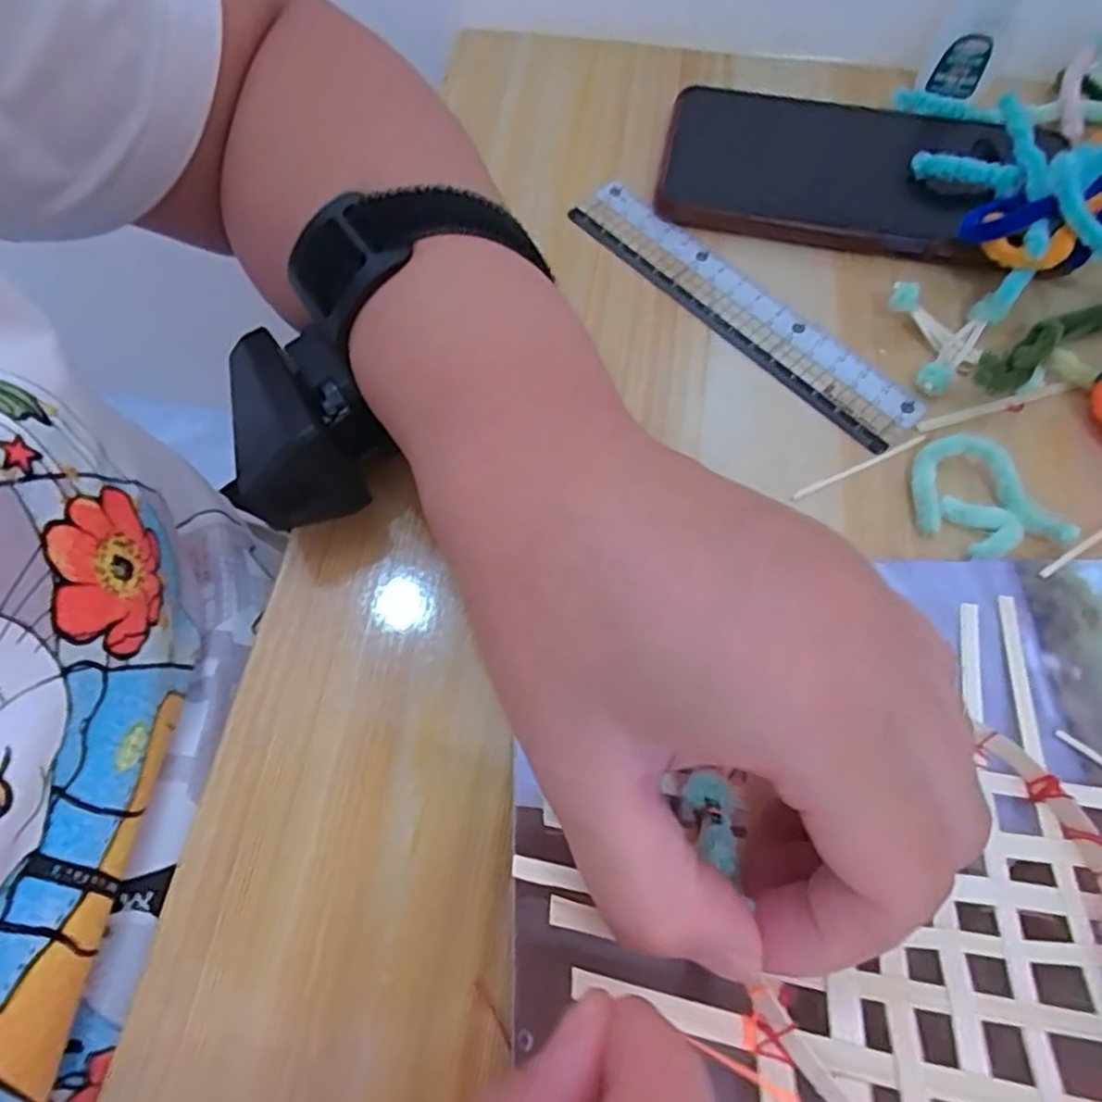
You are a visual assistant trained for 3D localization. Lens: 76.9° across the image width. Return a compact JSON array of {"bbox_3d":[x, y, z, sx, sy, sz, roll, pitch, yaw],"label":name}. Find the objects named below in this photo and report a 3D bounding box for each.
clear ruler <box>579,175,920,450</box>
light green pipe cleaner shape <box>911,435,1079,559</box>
[{"bbox_3d":[0.071,-0.096,0.268,0.028,0.005,0.157,-41,72,-14],"label":"clear ruler"},{"bbox_3d":[0.138,-0.016,0.225,0.037,0.010,0.046,-22,66,-9],"label":"light green pipe cleaner shape"}]

